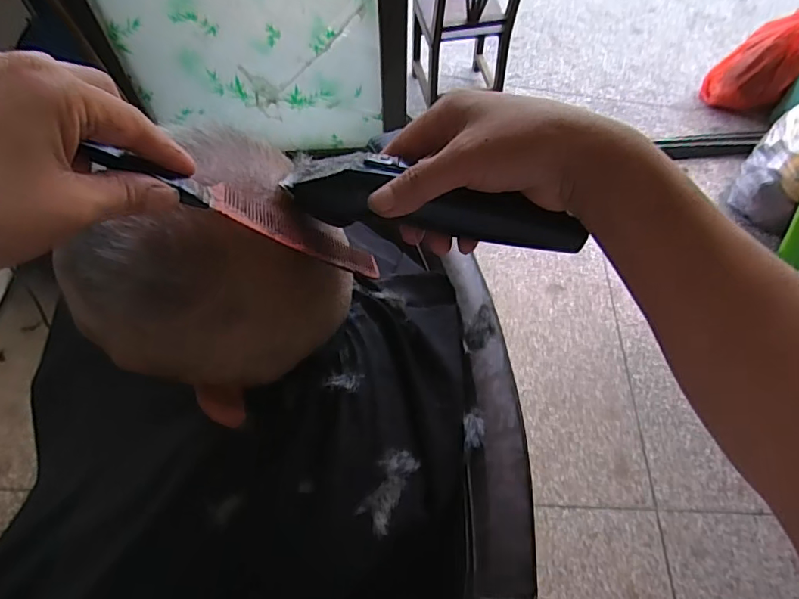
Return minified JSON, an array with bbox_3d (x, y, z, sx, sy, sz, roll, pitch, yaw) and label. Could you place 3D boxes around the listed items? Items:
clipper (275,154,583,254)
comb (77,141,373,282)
[{"bbox_3d":[0.020,-0.053,0.304,0.167,0.038,0.030,11,61,-3],"label":"clipper"},{"bbox_3d":[-0.075,-0.045,0.277,0.009,0.163,0.032,-31,54,34],"label":"comb"}]

